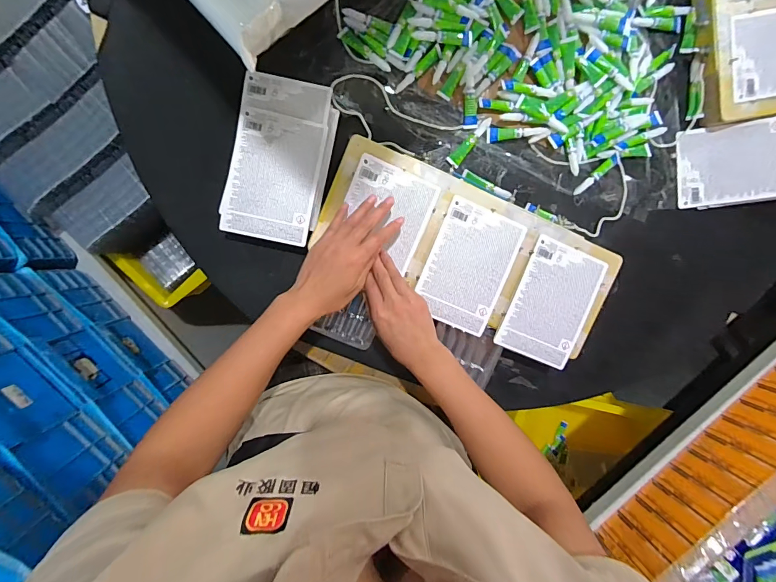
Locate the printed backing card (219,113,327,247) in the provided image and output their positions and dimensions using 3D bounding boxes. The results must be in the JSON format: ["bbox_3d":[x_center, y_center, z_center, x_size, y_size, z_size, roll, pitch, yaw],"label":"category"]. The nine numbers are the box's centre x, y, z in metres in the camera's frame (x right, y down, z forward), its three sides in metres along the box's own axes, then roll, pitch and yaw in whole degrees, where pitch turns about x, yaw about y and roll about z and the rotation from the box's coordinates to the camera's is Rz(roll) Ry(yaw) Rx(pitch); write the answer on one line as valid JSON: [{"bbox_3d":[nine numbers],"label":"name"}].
[{"bbox_3d":[-0.153,-0.153,0.513,0.114,0.009,0.165,11,90,-7],"label":"printed backing card"}]

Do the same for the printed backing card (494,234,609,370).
[{"bbox_3d":[0.239,0.019,0.548,0.117,0.004,0.168,22,93,-7],"label":"printed backing card"}]

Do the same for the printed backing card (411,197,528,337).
[{"bbox_3d":[0.112,-0.033,0.528,0.114,0.006,0.168,21,94,-7],"label":"printed backing card"}]

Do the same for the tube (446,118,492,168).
[{"bbox_3d":[0.117,-0.215,0.544,0.020,0.008,0.083,39,91,-8],"label":"tube"}]

